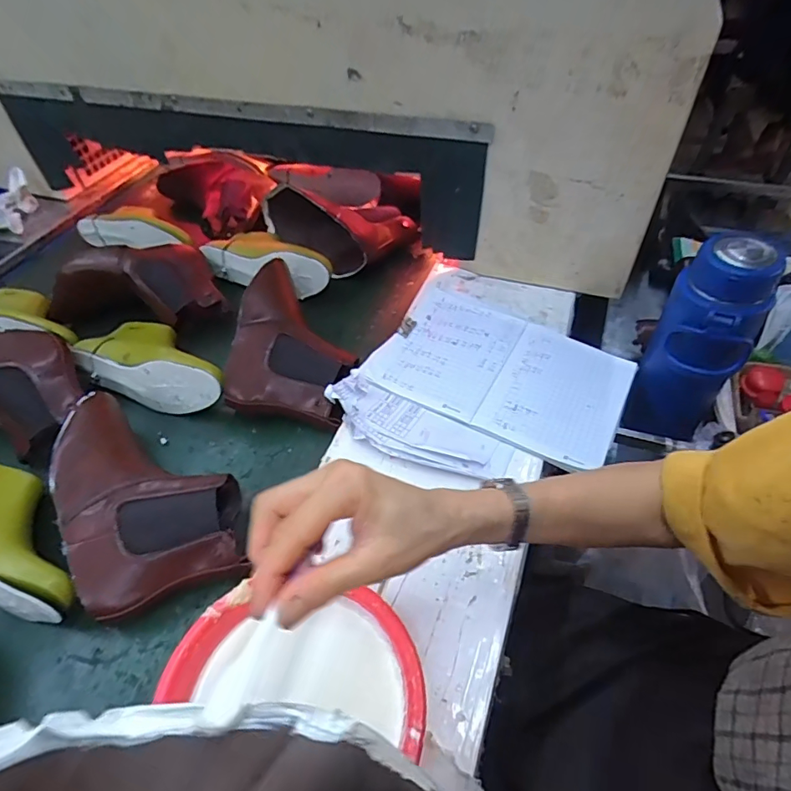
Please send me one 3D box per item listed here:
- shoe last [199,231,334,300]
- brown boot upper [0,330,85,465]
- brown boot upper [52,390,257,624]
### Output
[{"bbox_3d":[-0.208,-0.229,0.825,0.239,0.074,0.085,21,54,20],"label":"shoe last"},{"bbox_3d":[-0.513,0.014,0.596,0.220,0.130,0.114,-20,52,-13],"label":"brown boot upper"},{"bbox_3d":[-0.269,0.092,0.541,0.159,0.074,0.265,-20,52,-14],"label":"brown boot upper"}]

